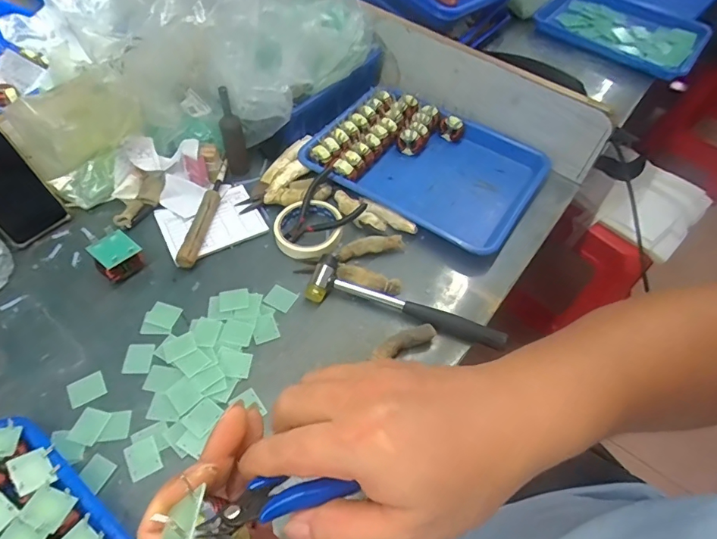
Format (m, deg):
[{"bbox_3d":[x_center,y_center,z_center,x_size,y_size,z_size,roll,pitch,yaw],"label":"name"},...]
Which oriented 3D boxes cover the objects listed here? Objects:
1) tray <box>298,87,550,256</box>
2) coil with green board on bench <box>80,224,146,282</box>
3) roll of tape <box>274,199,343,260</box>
[{"bbox_3d":[0.108,-0.169,0.693,0.323,0.047,0.247,30,59,16],"label":"tray"},{"bbox_3d":[-0.300,-0.017,0.555,0.052,0.050,0.056,-35,64,-24],"label":"coil with green board on bench"},{"bbox_3d":[-0.068,-0.056,0.612,0.088,0.028,0.094,2,55,-2],"label":"roll of tape"}]

